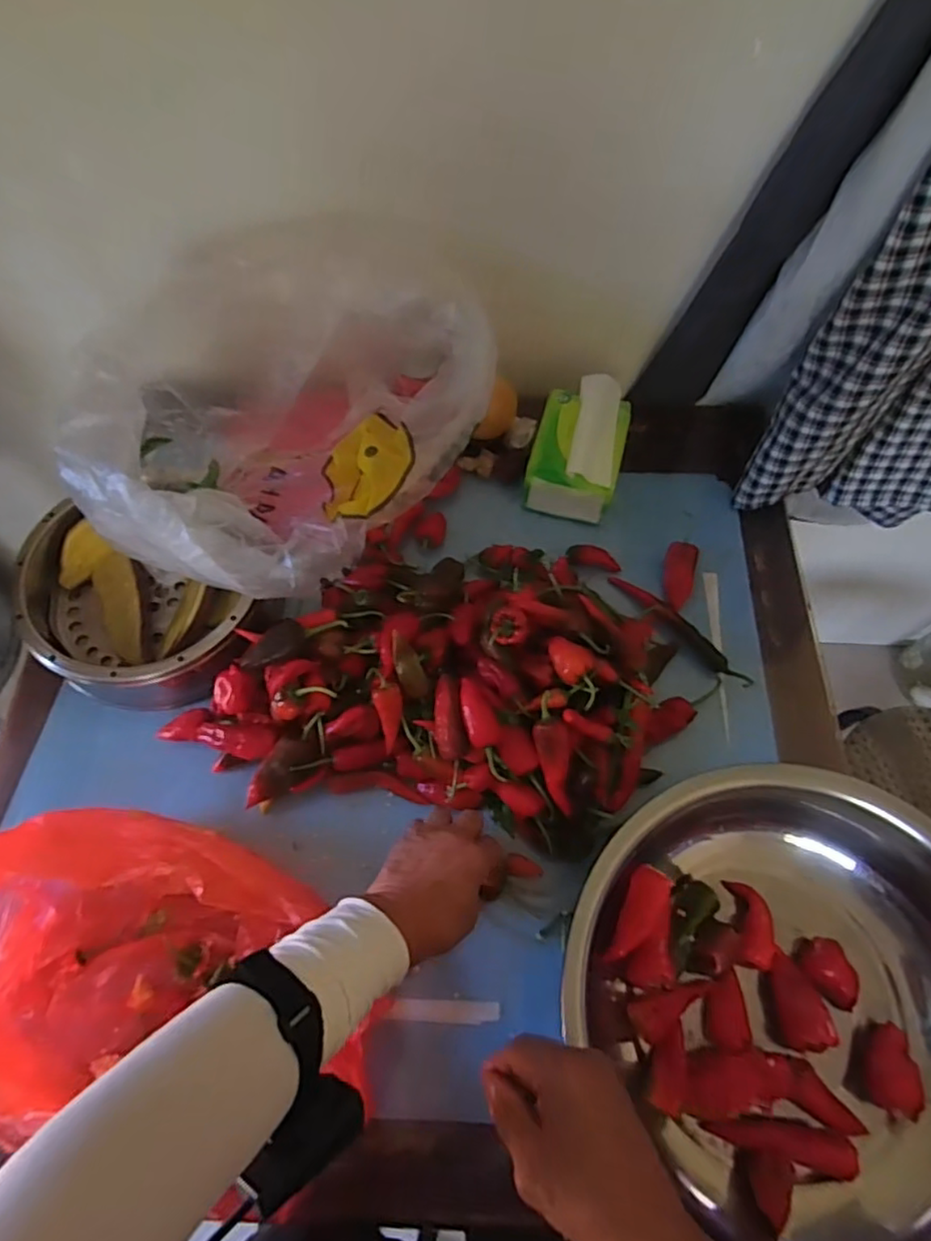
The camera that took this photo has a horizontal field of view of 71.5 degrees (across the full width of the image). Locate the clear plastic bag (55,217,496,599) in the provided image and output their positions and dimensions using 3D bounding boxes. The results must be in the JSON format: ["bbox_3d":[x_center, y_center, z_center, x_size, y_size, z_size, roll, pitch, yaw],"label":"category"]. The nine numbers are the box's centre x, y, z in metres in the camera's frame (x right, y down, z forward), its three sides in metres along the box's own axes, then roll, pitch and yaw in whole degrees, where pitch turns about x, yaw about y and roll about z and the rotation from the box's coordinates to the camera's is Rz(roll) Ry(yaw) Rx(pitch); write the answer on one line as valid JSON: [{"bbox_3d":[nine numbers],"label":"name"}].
[{"bbox_3d":[-0.159,-0.180,0.602,0.268,0.151,0.355,35,69,14],"label":"clear plastic bag"}]

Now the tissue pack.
[{"bbox_3d":[0.129,-0.193,0.738,0.100,0.100,0.142,14,66,6],"label":"tissue pack"}]

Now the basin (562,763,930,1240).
[{"bbox_3d":[0.259,0.292,0.506,0.307,0.110,0.333,0,65,-1],"label":"basin"}]

